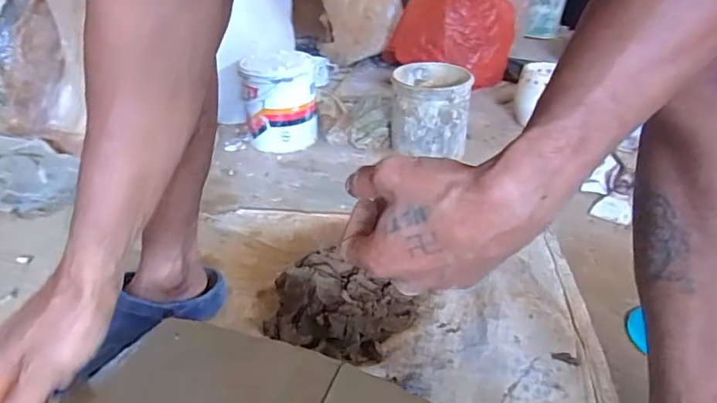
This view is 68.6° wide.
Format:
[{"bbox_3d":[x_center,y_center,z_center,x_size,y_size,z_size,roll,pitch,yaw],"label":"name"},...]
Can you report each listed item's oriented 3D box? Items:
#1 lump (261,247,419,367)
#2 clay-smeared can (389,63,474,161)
[{"bbox_3d":[-0.045,0.145,0.753,0.217,0.080,0.138,13,34,19],"label":"lump"},{"bbox_3d":[0.167,-0.204,1.227,0.178,0.187,0.172,3,32,5],"label":"clay-smeared can"}]

